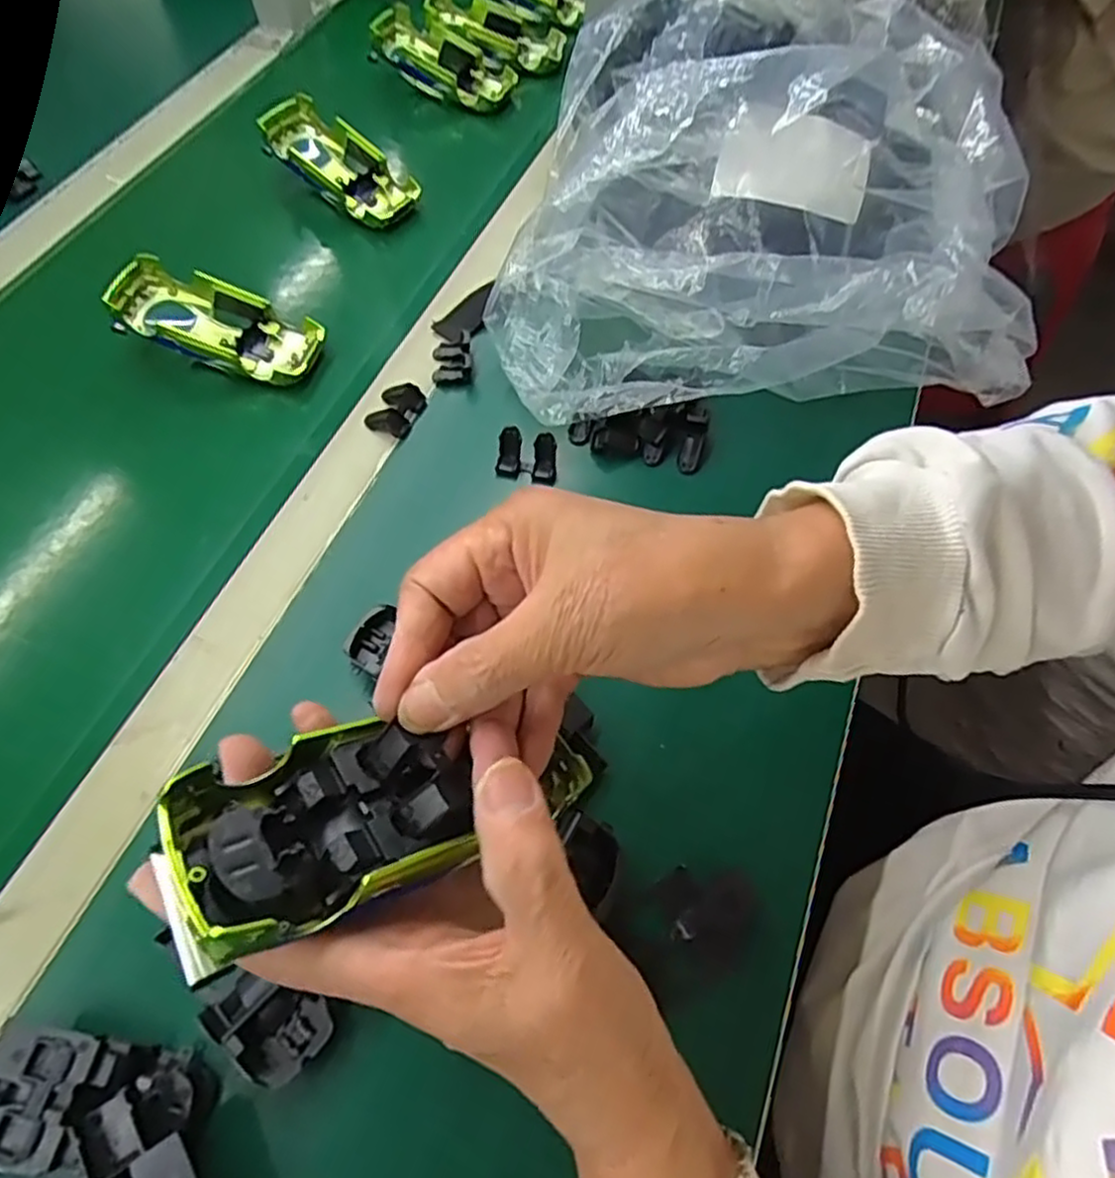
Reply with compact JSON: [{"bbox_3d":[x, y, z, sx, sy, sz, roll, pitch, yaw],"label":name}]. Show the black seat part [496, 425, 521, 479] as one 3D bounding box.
[{"bbox_3d":[-0.029,-0.084,0.434,0.014,0.031,0.007,11,21,10],"label":"black seat part"}]

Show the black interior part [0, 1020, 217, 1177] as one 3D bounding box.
[{"bbox_3d":[-0.192,0.194,0.270,0.098,0.020,0.042,7,61,4],"label":"black interior part"}]

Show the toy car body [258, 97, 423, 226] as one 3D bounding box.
[{"bbox_3d":[-0.175,-0.347,0.578,0.135,0.030,0.064,38,65,3],"label":"toy car body"}]

